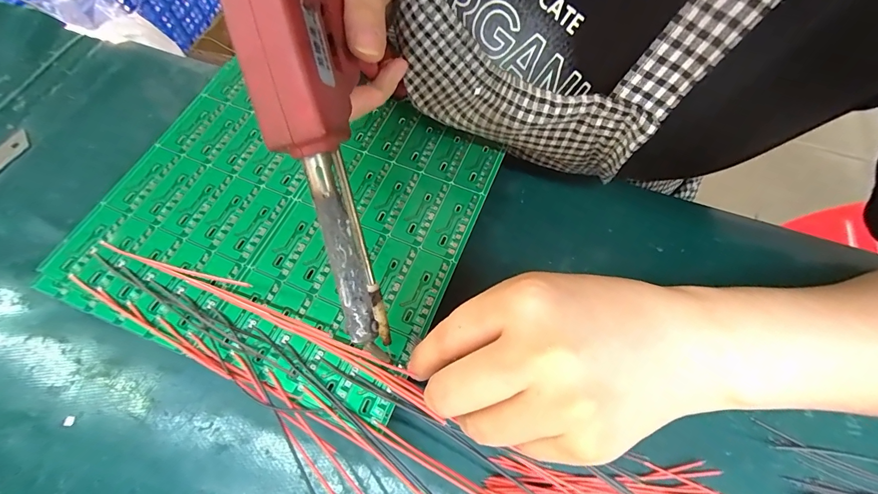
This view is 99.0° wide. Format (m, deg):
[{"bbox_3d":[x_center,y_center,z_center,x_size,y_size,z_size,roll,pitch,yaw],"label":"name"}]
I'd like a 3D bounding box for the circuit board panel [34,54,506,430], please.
[{"bbox_3d":[-0.089,-0.022,0.225,0.209,0.004,0.184,19,67,7],"label":"circuit board panel"}]

